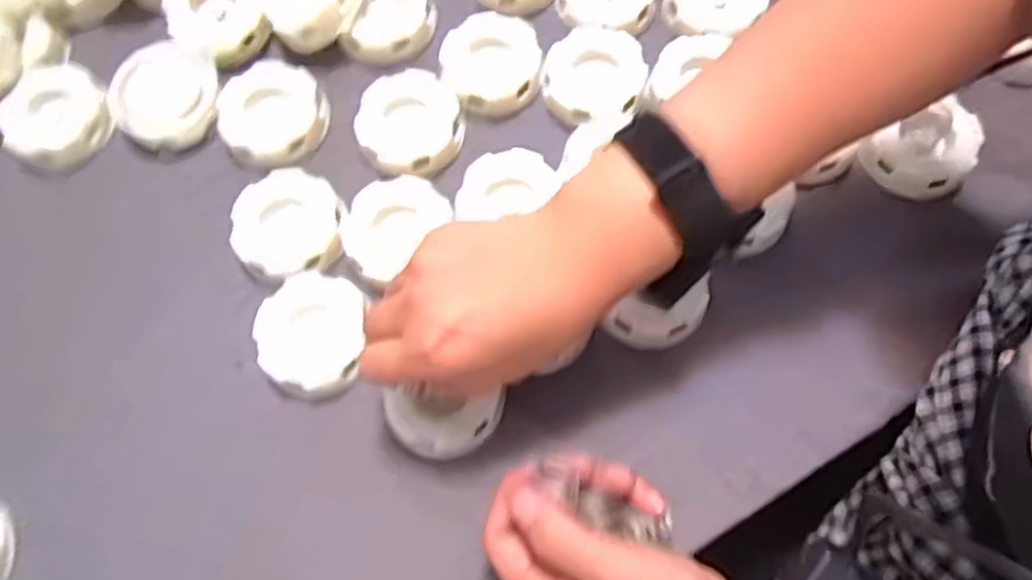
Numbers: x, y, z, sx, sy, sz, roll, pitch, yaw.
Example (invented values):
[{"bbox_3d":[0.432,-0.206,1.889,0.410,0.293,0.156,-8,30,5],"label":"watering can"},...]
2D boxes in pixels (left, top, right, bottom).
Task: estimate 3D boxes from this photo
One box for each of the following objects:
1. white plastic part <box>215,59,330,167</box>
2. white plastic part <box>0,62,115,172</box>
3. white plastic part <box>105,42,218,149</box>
[{"bbox_3d":[-0.147,-0.107,0.451,0.064,0.018,0.065,-1,68,2],"label":"white plastic part"},{"bbox_3d":[-0.280,-0.106,0.453,0.061,0.019,0.063,-1,68,2],"label":"white plastic part"},{"bbox_3d":[-0.216,-0.120,0.458,0.062,0.021,0.064,-1,68,2],"label":"white plastic part"}]

